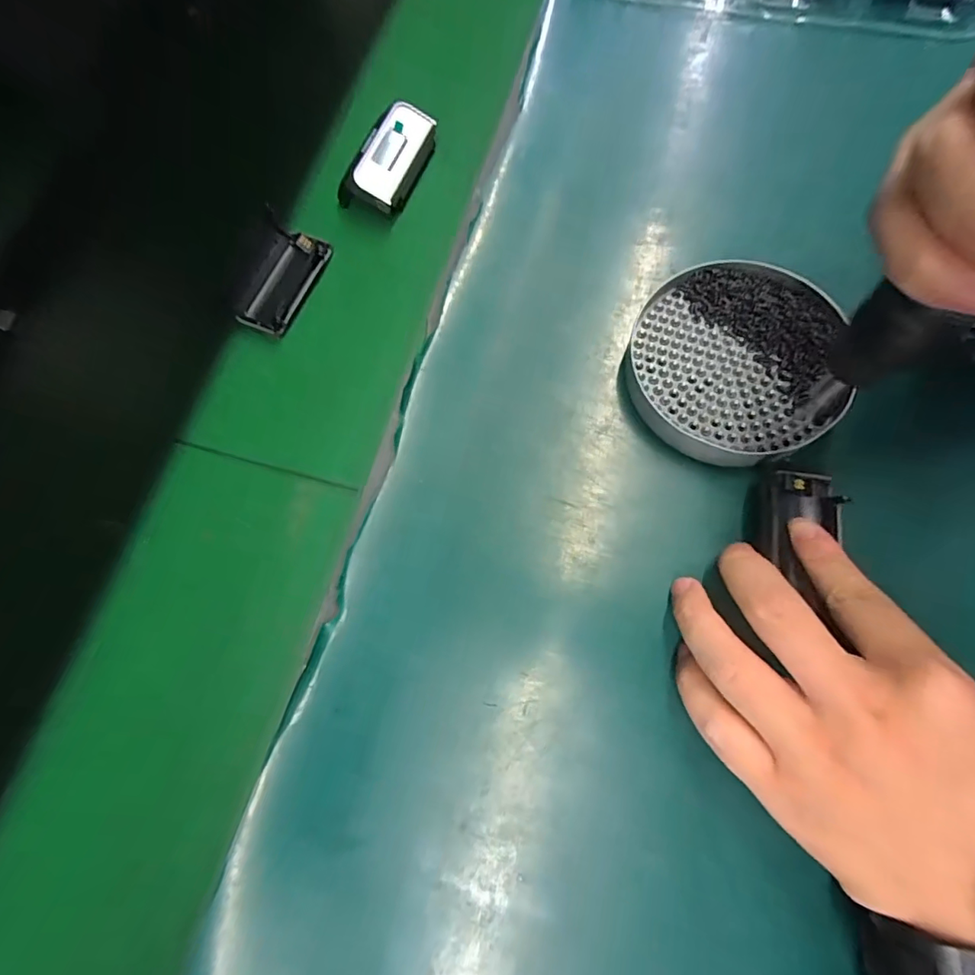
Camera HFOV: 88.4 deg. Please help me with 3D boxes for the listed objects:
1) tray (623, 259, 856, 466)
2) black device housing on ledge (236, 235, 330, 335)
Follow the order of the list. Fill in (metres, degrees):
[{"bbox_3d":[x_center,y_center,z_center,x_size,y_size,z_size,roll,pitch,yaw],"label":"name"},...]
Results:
[{"bbox_3d":[0.133,-0.068,0.276,0.112,0.026,0.109,-1,73,4],"label":"tray"},{"bbox_3d":[-0.134,-0.135,0.331,0.036,0.008,0.073,21,76,10],"label":"black device housing on ledge"}]

